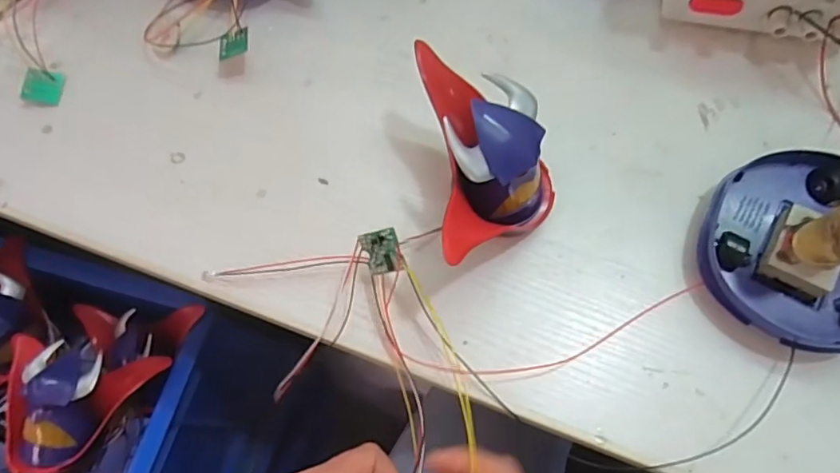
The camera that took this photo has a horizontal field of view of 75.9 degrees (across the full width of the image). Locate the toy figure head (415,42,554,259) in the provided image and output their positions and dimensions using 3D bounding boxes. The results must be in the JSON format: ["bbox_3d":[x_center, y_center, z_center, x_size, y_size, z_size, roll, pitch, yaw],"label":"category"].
[{"bbox_3d":[0.043,-0.040,0.307,0.071,0.073,0.122,-7,70,0],"label":"toy figure head"}]

